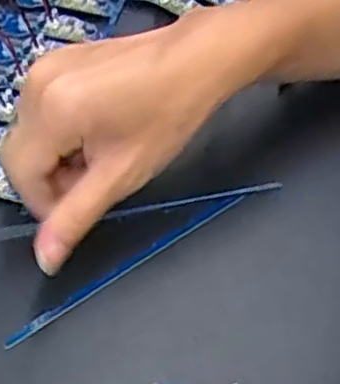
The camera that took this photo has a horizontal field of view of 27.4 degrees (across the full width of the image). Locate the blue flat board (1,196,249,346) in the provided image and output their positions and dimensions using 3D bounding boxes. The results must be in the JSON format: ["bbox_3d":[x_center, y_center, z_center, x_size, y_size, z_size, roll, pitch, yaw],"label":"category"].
[{"bbox_3d":[-0.020,0.037,0.357,0.142,0.007,0.007,-31,60,-23],"label":"blue flat board"}]

